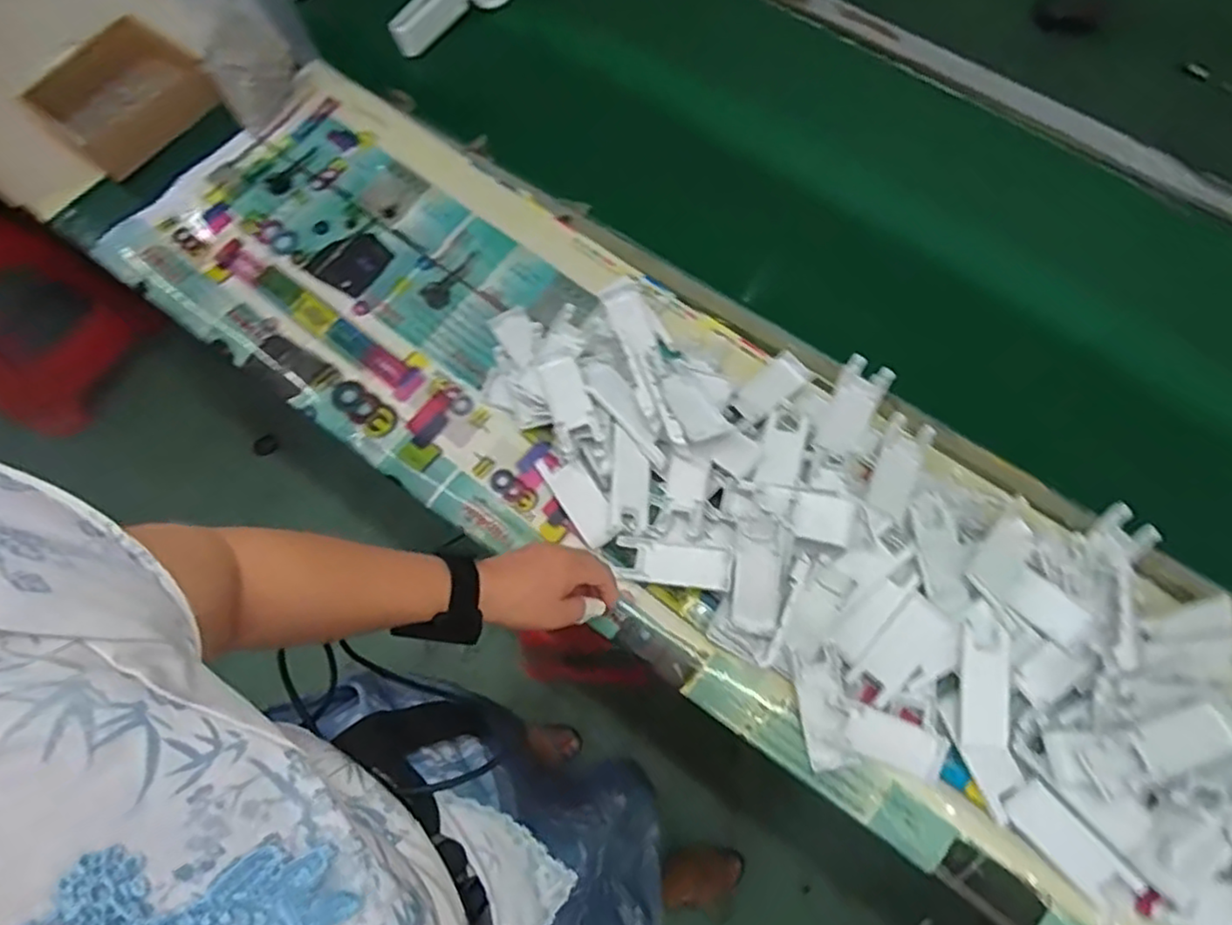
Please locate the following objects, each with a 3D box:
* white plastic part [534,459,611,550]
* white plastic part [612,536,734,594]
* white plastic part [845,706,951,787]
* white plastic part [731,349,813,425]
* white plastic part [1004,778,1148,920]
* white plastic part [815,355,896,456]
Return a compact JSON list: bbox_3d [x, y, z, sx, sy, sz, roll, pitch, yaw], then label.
[{"bbox_3d":[-0.034,0.032,0.637,0.037,0.020,0.097,-33,71,-13],"label":"white plastic part"},{"bbox_3d":[0.052,0.092,0.608,0.104,0.011,0.036,6,66,17],"label":"white plastic part"},{"bbox_3d":[0.231,0.232,0.558,0.085,0.008,0.037,23,91,4],"label":"white plastic part"},{"bbox_3d":[0.154,-0.075,0.675,0.083,0.013,0.041,-37,76,-10],"label":"white plastic part"},{"bbox_3d":[0.361,0.305,0.534,0.040,0.018,0.102,-39,76,-10],"label":"white plastic part"},{"bbox_3d":[0.226,-0.052,0.648,0.044,0.016,0.103,28,75,9],"label":"white plastic part"}]

